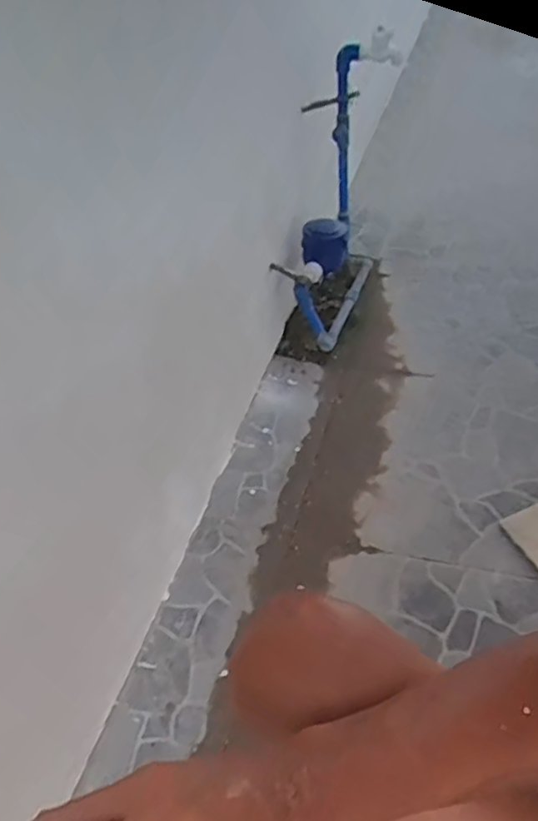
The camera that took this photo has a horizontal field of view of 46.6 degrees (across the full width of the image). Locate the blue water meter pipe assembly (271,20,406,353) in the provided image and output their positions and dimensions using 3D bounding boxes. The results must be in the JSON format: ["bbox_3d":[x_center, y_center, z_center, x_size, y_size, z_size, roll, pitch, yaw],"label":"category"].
[{"bbox_3d":[0.116,-0.382,1.147,0.122,0.474,0.299,12,47,18],"label":"blue water meter pipe assembly"}]

